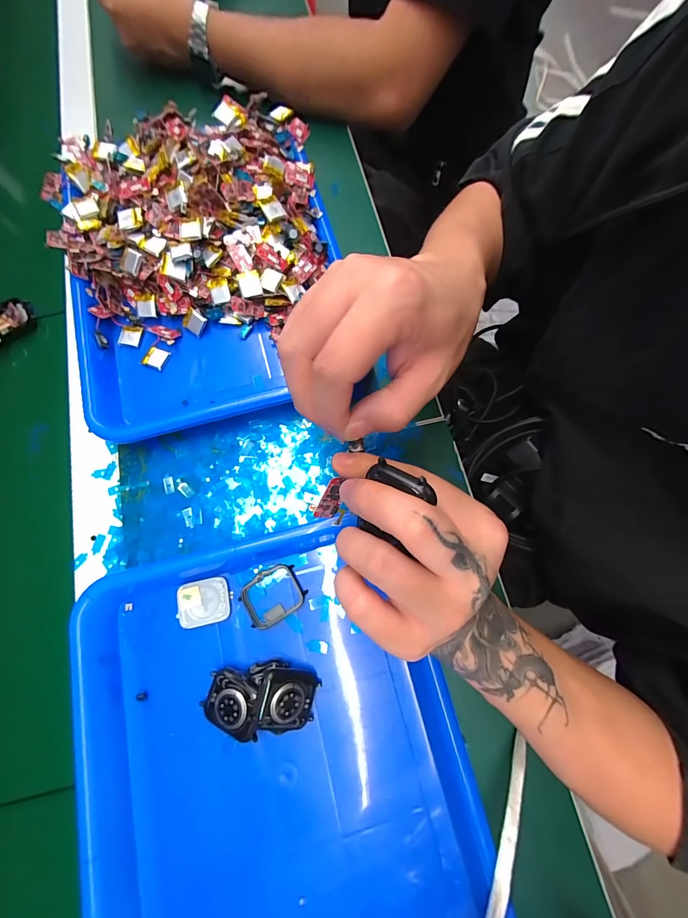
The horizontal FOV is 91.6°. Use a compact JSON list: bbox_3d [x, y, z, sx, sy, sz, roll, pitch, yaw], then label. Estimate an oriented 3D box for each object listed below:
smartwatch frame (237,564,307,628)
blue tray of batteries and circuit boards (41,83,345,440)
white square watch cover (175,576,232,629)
[{"bbox_3d":[-0.057,0.109,0.269,0.048,0.007,0.039,-32,79,-8],"label":"smartwatch frame"},{"bbox_3d":[-0.135,-0.189,0.317,0.252,0.061,0.321,-15,77,-4],"label":"blue tray of batteries and circuit boards"},{"bbox_3d":[-0.111,0.113,0.265,0.039,0.004,0.033,-11,76,-3],"label":"white square watch cover"}]

